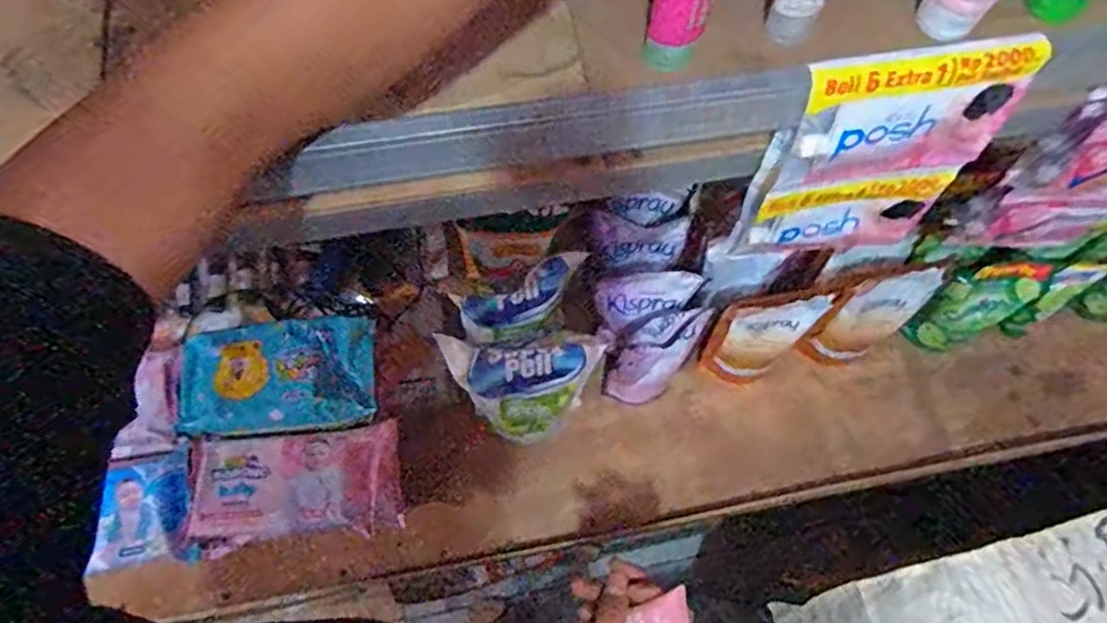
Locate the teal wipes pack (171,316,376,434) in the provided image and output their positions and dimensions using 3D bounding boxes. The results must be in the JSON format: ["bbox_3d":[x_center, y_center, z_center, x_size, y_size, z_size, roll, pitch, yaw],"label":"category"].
[{"bbox_3d":[-0.277,0.065,0.659,0.191,0.032,0.108,-8,68,-5],"label":"teal wipes pack"}]

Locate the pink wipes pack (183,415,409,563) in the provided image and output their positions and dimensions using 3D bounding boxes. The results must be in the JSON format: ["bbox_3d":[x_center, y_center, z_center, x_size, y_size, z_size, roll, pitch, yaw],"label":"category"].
[{"bbox_3d":[-0.258,0.177,0.661,0.193,0.055,0.105,-10,68,-5],"label":"pink wipes pack"}]

